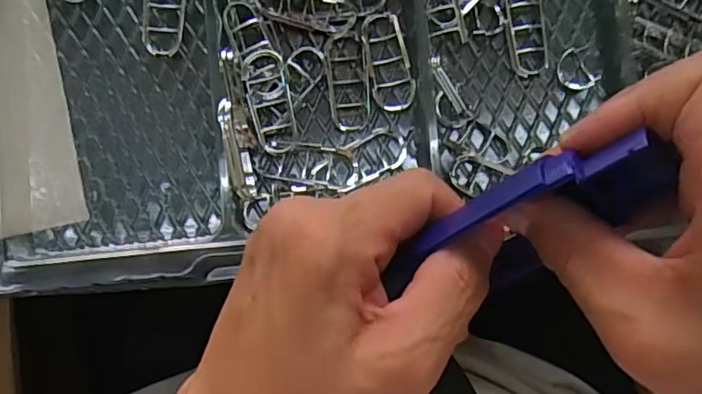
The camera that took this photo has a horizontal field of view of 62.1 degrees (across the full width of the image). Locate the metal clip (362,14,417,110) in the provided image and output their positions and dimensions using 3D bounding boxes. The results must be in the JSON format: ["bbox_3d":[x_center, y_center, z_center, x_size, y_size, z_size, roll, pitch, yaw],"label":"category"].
[{"bbox_3d":[0.020,-0.072,0.310,0.022,0.012,0.053,-10,88,3],"label":"metal clip"}]

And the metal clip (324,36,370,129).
[{"bbox_3d":[-0.002,-0.061,0.308,0.022,0.010,0.051,-5,86,-4],"label":"metal clip"}]

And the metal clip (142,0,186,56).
[{"bbox_3d":[-0.098,-0.101,0.307,0.023,0.006,0.053,6,85,-3],"label":"metal clip"}]

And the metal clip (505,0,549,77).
[{"bbox_3d":[0.095,-0.092,0.316,0.023,0.008,0.053,-4,86,-3],"label":"metal clip"}]

